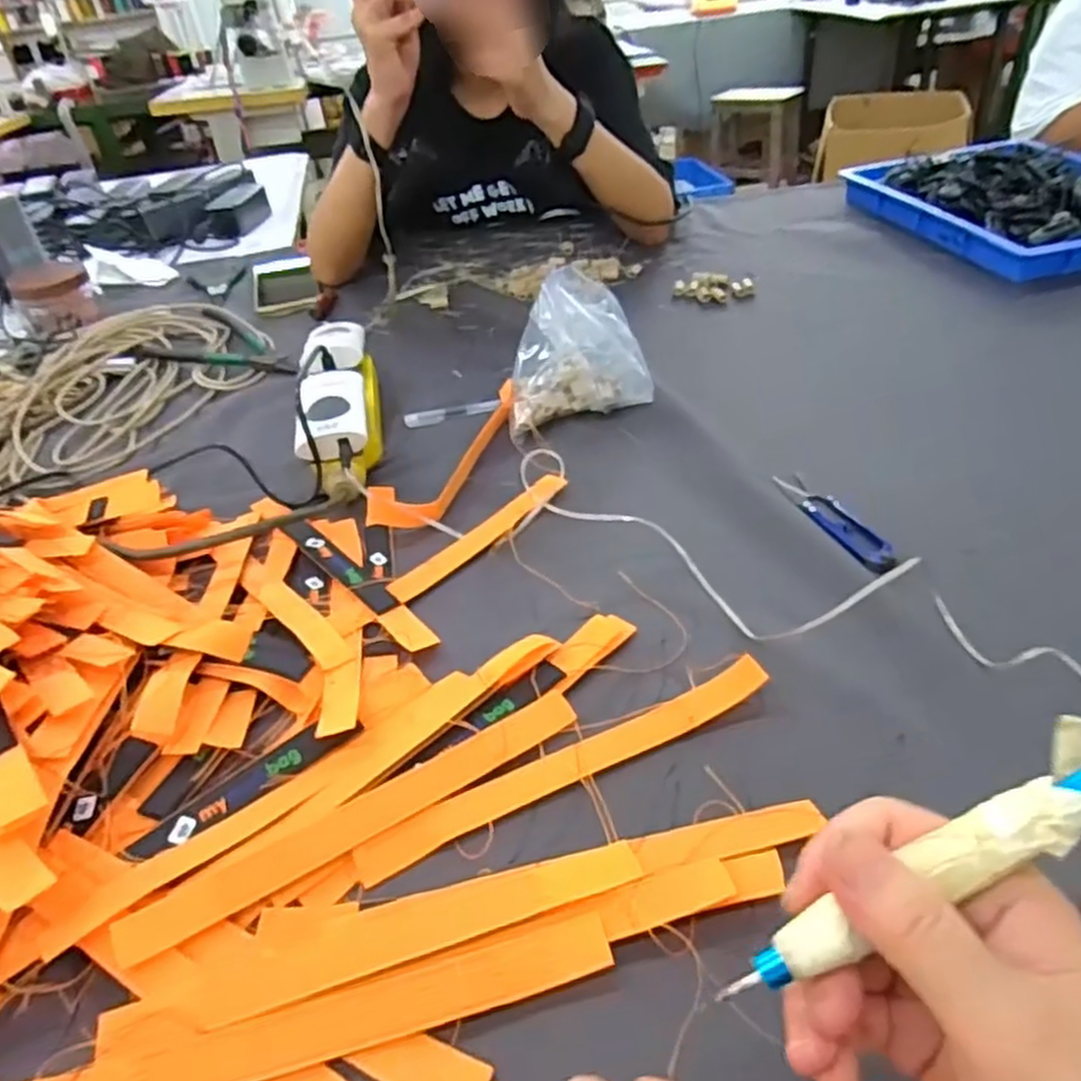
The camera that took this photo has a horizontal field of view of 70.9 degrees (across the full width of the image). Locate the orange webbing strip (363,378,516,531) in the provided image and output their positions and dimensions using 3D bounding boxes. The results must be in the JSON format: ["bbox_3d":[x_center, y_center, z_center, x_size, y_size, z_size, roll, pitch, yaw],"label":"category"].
[{"bbox_3d":[-0.076,-0.075,0.618,0.061,0.018,0.186,9,41,19],"label":"orange webbing strip"}]

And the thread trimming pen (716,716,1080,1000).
[{"bbox_3d":[0.111,0.093,0.216,0.132,0.014,0.025,-31,41,-1],"label":"thread trimming pen"}]

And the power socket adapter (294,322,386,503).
[{"bbox_3d":[-0.170,-0.121,0.645,0.057,0.072,0.232,-11,39,-4],"label":"power socket adapter"}]

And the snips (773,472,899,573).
[{"bbox_3d":[0.201,-0.014,0.515,0.030,0.009,0.114,-15,39,-10],"label":"snips"}]

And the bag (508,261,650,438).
[{"bbox_3d":[0.021,-0.166,0.651,0.126,0.101,0.094,-17,40,-12],"label":"bag"}]

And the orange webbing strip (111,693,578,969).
[{"bbox_3d":[-0.081,0.128,0.360,0.221,0.010,0.023,-24,45,-22],"label":"orange webbing strip"}]

